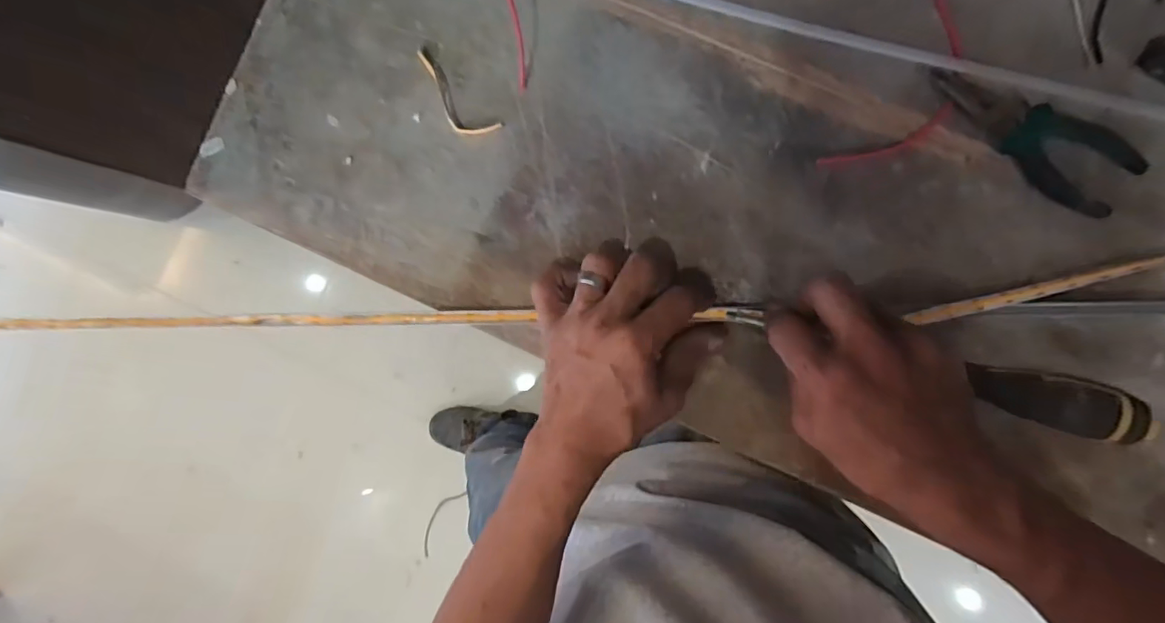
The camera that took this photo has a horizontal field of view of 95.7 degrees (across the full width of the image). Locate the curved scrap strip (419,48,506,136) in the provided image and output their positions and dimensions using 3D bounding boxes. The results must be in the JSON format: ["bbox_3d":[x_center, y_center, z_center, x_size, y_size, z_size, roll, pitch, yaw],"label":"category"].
[{"bbox_3d":[-0.096,-0.155,0.386,0.078,0.006,0.027,44,92,1],"label":"curved scrap strip"}]

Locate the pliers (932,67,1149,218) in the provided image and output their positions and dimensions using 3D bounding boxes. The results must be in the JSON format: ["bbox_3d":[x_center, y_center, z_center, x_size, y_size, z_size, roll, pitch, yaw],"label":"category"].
[{"bbox_3d":[0.317,-0.130,0.370,0.145,0.013,0.056,44,92,1],"label":"pliers"}]

